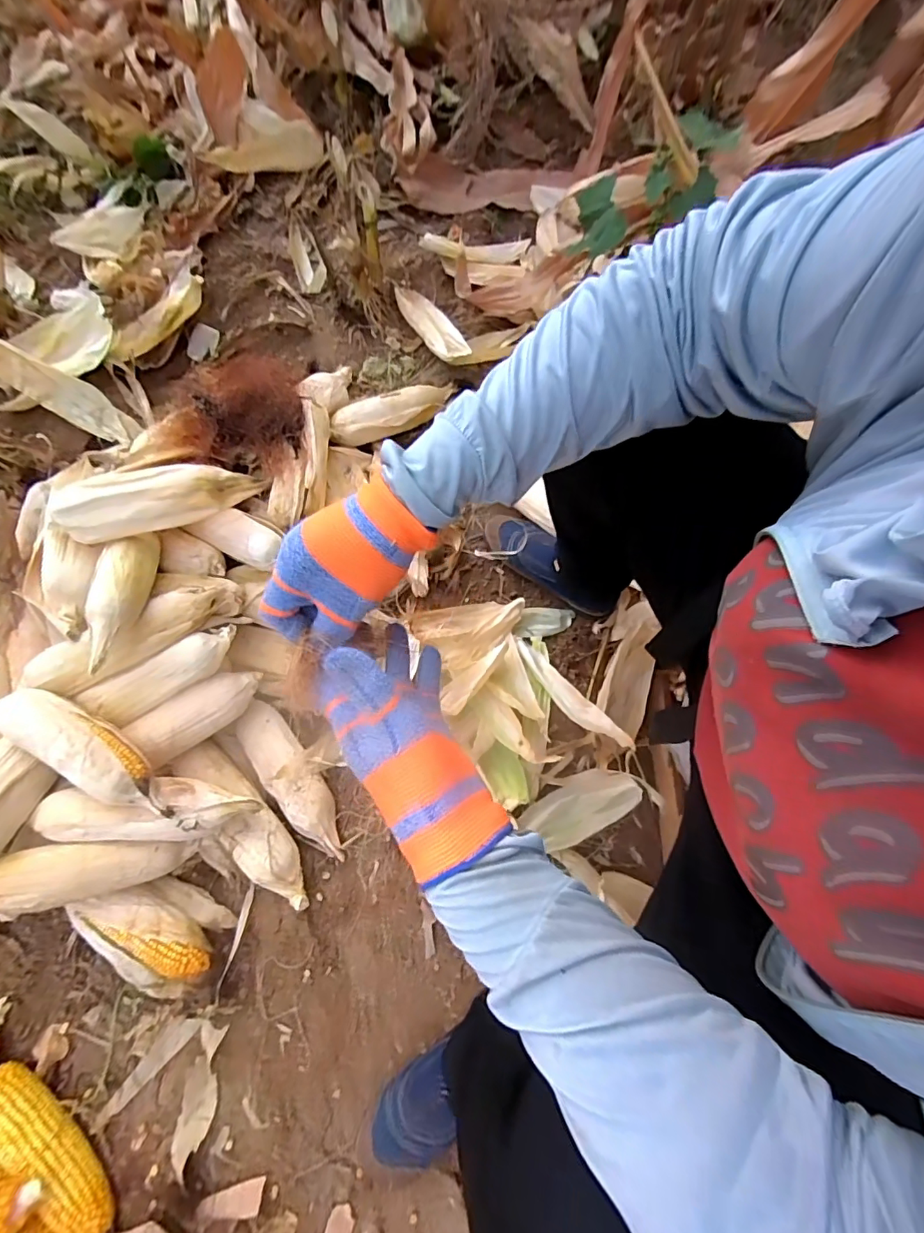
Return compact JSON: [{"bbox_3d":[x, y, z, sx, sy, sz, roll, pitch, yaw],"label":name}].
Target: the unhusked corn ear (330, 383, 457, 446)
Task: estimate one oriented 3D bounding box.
[{"bbox_3d":[-0.111,-0.347,0.836,0.245,0.072,0.064,-37,74,-13],"label":"unhusked corn ear"}]

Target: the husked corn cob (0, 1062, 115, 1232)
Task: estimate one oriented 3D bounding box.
[{"bbox_3d":[-0.468,0.602,0.558,0.044,0.066,0.206,-42,75,-14],"label":"husked corn cob"}]

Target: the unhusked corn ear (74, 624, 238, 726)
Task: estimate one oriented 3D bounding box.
[{"bbox_3d":[-0.360,0.075,0.606,0.180,0.041,0.052,-28,72,-10],"label":"unhusked corn ear"}]

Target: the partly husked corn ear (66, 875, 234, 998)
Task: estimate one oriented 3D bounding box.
[{"bbox_3d":[-0.388,0.390,0.622,0.169,0.069,0.101,43,92,-8],"label":"partly husked corn ear"}]

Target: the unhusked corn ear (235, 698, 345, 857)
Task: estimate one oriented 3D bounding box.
[{"bbox_3d":[-0.232,0.222,0.680,0.065,0.054,0.238,-33,73,-12],"label":"unhusked corn ear"}]

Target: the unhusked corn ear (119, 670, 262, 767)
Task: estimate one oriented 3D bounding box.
[{"bbox_3d":[-0.335,0.121,0.639,0.151,0.047,0.057,-38,74,-13],"label":"unhusked corn ear"}]

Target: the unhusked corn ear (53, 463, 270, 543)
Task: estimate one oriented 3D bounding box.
[{"bbox_3d":[-0.370,-0.145,0.609,0.230,0.055,0.058,-12,70,-4],"label":"unhusked corn ear"}]

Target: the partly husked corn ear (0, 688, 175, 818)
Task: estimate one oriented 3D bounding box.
[{"bbox_3d":[-0.430,0.159,0.575,0.214,0.067,0.061,32,73,11],"label":"partly husked corn ear"}]

